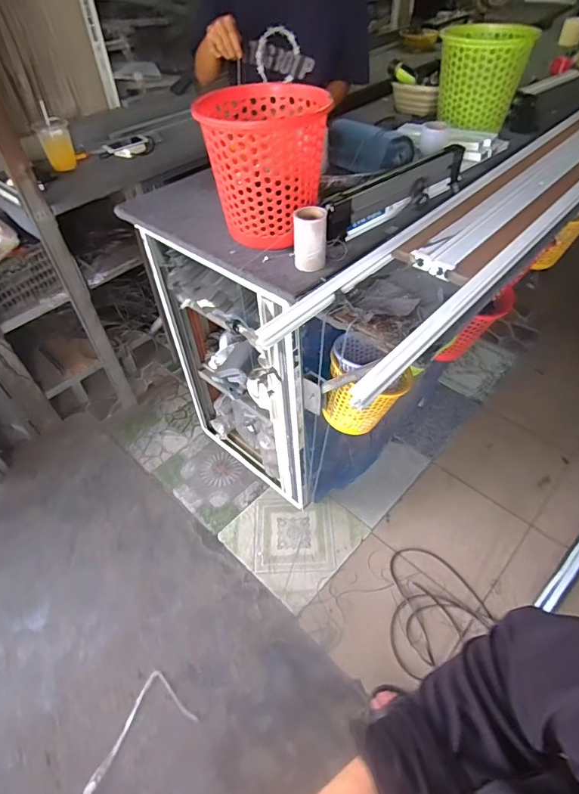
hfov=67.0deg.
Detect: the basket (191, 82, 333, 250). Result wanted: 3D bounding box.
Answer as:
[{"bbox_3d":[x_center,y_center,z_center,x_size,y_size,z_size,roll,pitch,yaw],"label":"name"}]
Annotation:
[{"bbox_3d":[-0.041,-0.445,0.872,0.228,0.251,0.216,-13,49,-8],"label":"basket"}]

